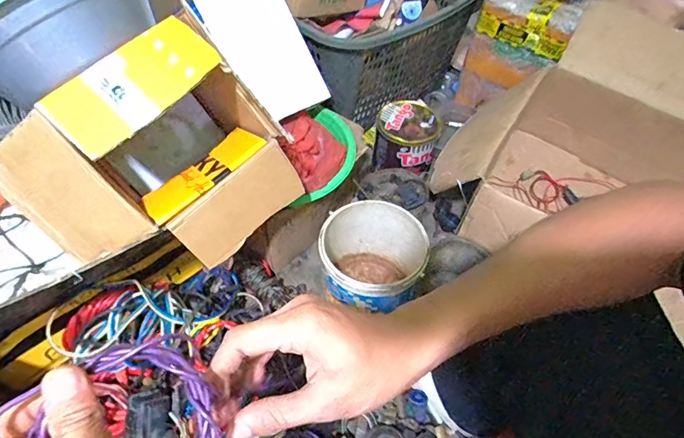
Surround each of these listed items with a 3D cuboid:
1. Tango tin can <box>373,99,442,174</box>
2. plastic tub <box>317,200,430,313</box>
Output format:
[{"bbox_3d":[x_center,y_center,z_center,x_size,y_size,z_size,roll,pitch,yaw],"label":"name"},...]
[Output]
[{"bbox_3d":[0.152,-0.196,0.996,0.146,0.113,0.162,15,54,8],"label":"Tango tin can"},{"bbox_3d":[0.050,0.092,0.773,0.179,0.187,0.179,15,54,8],"label":"plastic tub"}]

